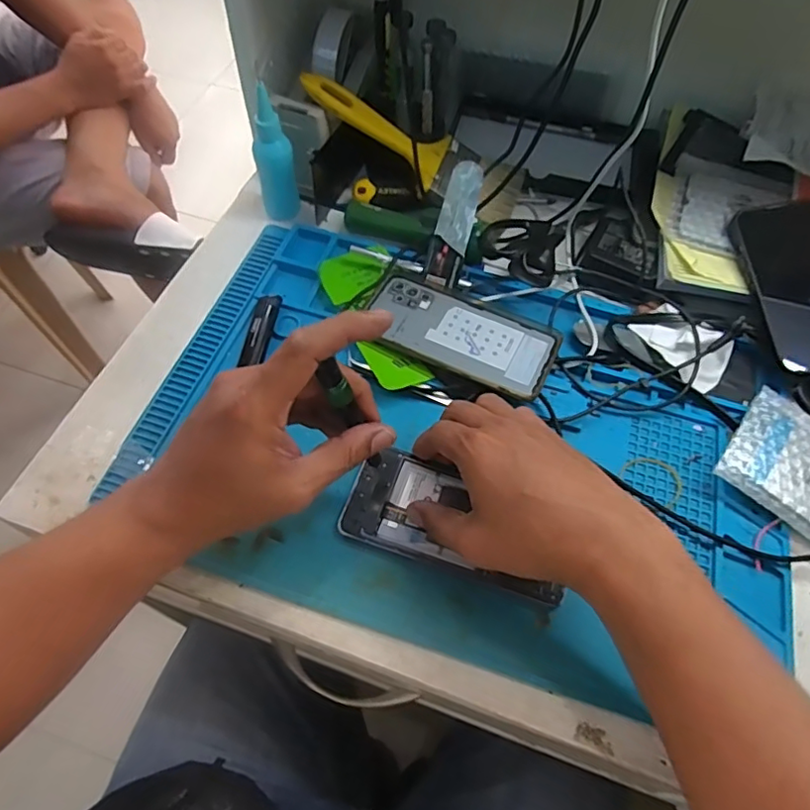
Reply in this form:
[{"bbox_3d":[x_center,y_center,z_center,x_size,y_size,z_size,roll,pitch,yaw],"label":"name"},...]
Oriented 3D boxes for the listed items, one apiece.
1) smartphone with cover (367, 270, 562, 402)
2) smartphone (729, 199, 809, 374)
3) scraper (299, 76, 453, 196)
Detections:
[{"bbox_3d":[0.046,-0.062,0.466,0.156,0.013,0.081,26,61,13],"label":"smartphone with cover"},{"bbox_3d":[0.326,-0.099,0.466,0.075,0.007,0.146,-9,77,7],"label":"smartphone"},{"bbox_3d":[-0.028,-0.255,0.516,0.140,0.014,0.058,28,64,-13],"label":"scraper"}]

